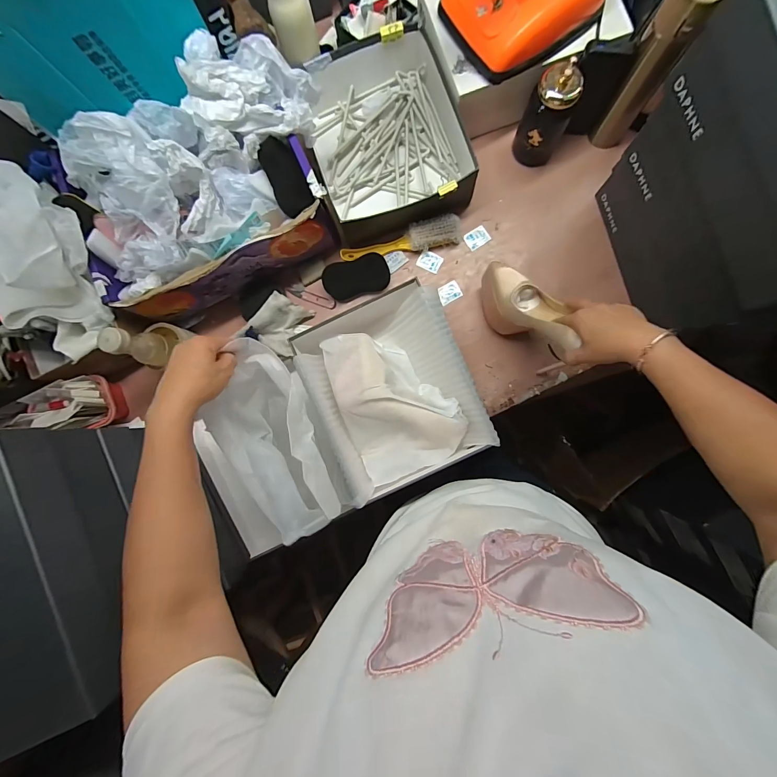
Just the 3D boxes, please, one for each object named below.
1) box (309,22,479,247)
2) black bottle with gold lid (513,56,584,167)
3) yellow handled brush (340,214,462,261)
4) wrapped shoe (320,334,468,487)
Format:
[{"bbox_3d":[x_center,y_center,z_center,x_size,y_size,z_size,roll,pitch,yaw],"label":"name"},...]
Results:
[{"bbox_3d":[-0.005,-0.464,0.640,0.265,0.086,0.328,-17,86,3],"label":"box"},{"bbox_3d":[0.268,-0.457,0.586,0.077,0.154,0.060,25,89,5],"label":"black bottle with gold lid"},{"bbox_3d":[0.024,-0.279,0.653,0.227,0.035,0.050,-14,86,4],"label":"yellow handled brush"},{"bbox_3d":[0.011,0.016,0.595,0.187,0.071,0.256,-20,86,3],"label":"wrapped shoe"}]

